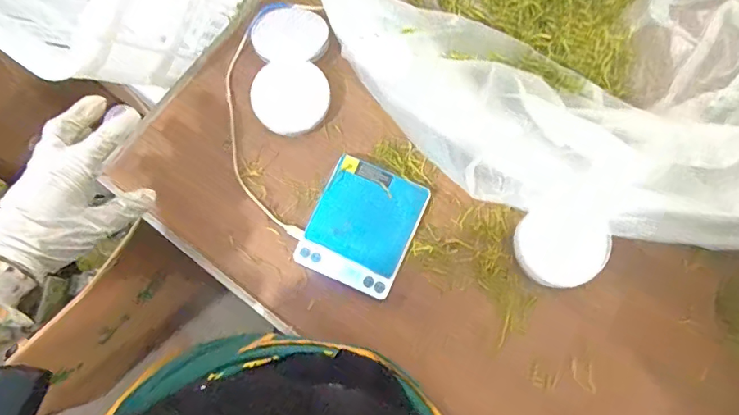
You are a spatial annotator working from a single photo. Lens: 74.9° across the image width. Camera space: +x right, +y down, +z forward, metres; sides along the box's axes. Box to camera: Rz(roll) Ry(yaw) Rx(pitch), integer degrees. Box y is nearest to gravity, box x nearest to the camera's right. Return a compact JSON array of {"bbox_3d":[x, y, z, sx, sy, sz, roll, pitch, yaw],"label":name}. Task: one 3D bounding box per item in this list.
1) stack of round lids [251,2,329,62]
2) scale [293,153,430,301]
[{"bbox_3d":[-0.091,-0.199,0.548,0.085,0.016,0.072,-1,79,1],"label":"stack of round lids"},{"bbox_3d":[-0.007,0.019,0.508,0.104,0.019,0.125,24,80,5],"label":"scale"}]

